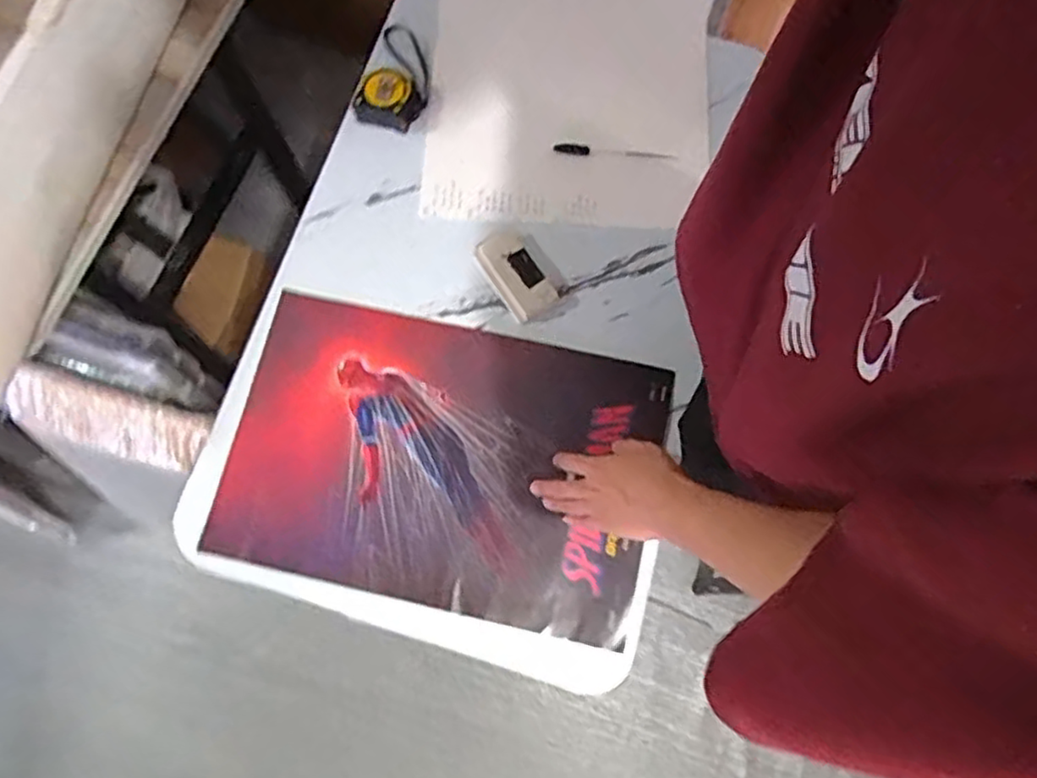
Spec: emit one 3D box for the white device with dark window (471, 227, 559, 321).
[{"bbox_3d":[-0.004,-0.132,0.779,0.053,0.022,0.107,-33,78,-8],"label":"white device with dark window"}]

